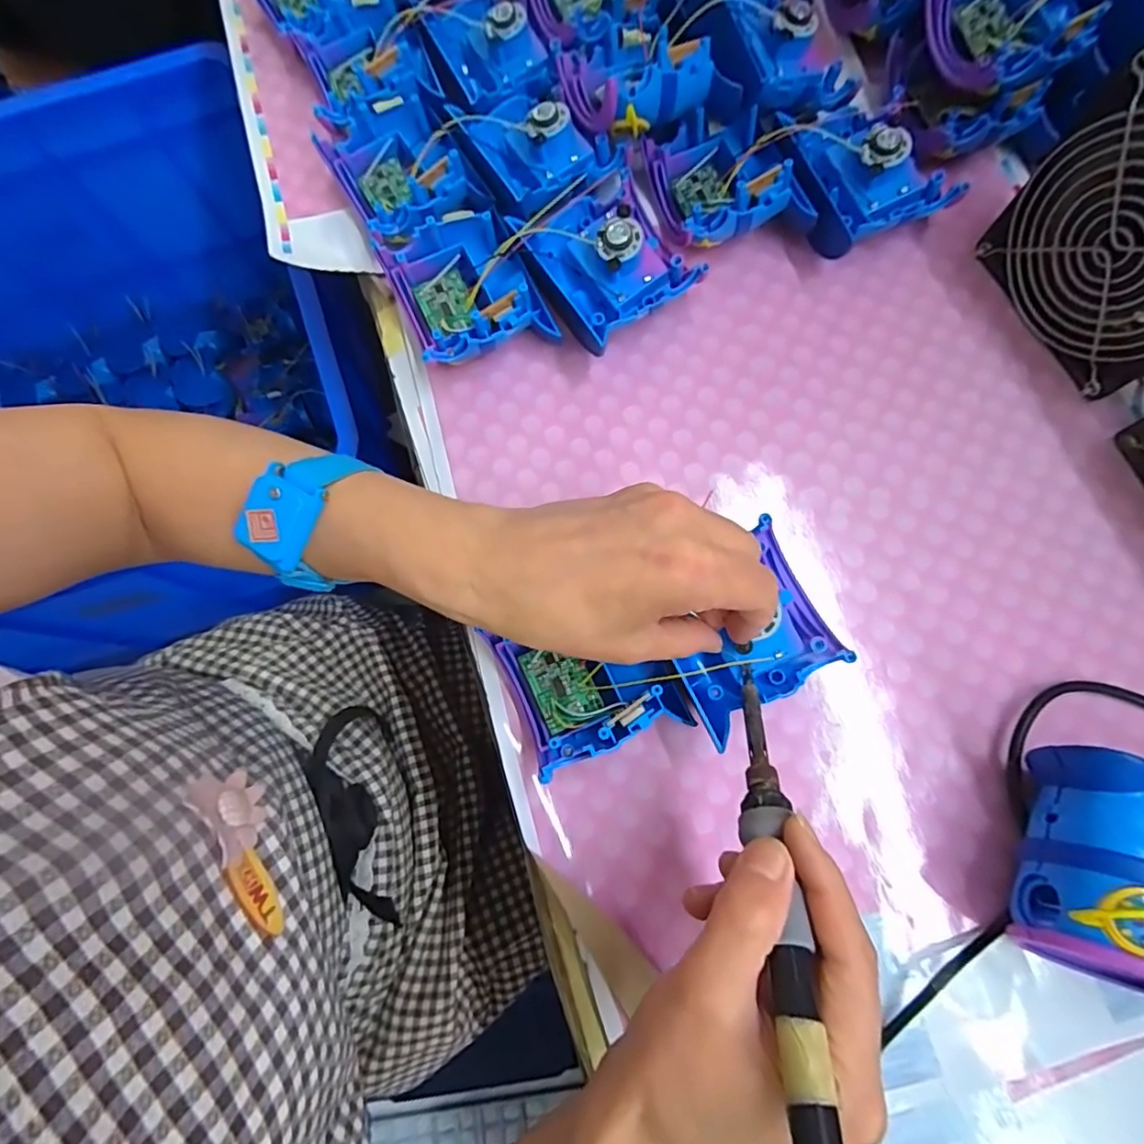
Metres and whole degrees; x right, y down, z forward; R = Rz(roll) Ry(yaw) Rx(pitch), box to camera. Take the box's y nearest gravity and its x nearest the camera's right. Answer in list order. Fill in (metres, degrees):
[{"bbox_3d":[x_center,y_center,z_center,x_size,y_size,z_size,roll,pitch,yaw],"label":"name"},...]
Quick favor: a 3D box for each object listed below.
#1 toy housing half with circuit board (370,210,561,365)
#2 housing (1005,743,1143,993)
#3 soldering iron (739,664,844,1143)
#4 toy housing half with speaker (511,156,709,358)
[{"bbox_3d":[-0.061,-0.164,0.342,0.078,0.038,0.084,-25,78,-4],"label":"toy housing half with circuit board"},{"bbox_3d":[0.236,0.129,0.248,0.093,0.066,0.091,23,79,7],"label":"housing"},{"bbox_3d":[0.071,0.115,0.197,0.017,0.015,0.210,4,41,3],"label":"soldering iron"},{"bbox_3d":[0.020,-0.183,0.343,0.088,0.041,0.091,-34,78,-6],"label":"toy housing half with speaker"}]

